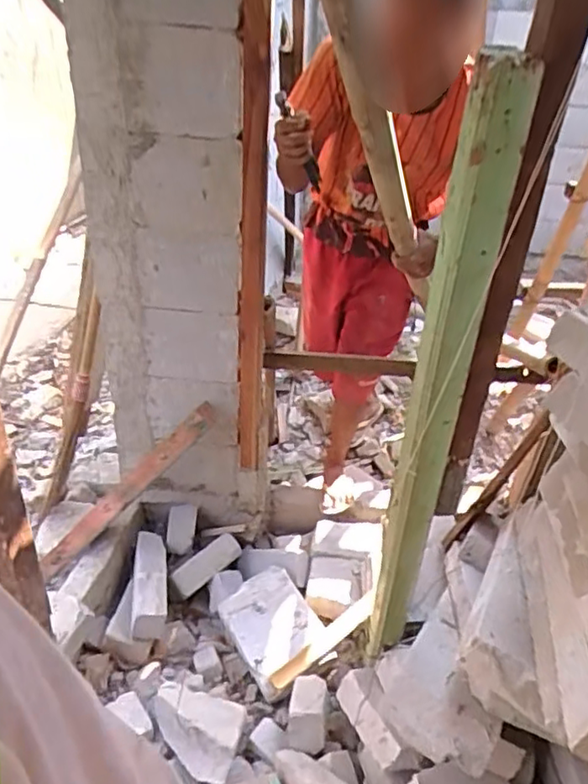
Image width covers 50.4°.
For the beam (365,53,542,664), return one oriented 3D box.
[{"bbox_3d":[0.225,0.076,1.066,0.079,1.135,0.100,7,34,5],"label":"beam"}]

